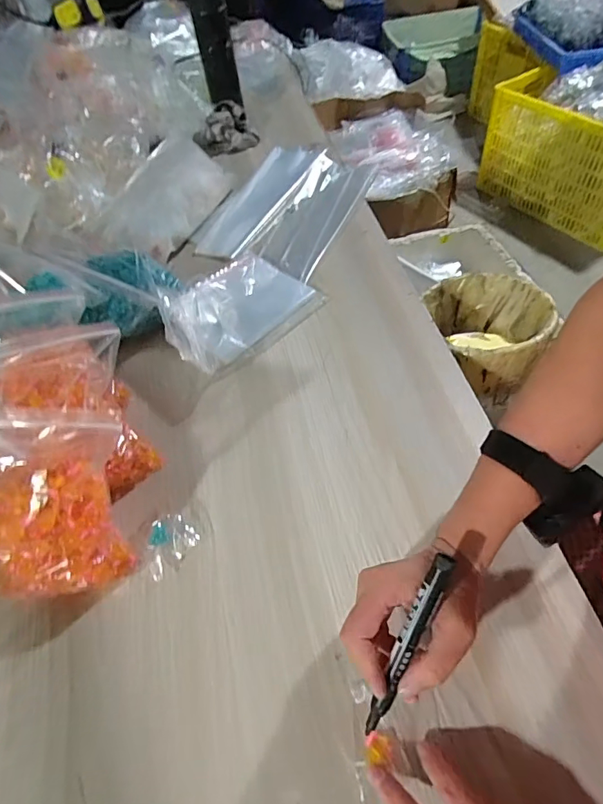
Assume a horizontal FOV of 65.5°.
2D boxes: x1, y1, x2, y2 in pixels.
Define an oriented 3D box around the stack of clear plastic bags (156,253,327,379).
[{"bbox_3d":[-0.087,-0.126,0.599,0.139,0.053,0.194,38,67,25],"label":"stack of clear plastic bags"}]

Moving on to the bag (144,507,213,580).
[{"bbox_3d":[-0.117,0.130,0.448,0.063,0.015,0.051,-19,57,-8],"label":"bag"}]

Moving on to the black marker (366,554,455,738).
[{"bbox_3d":[0.070,0.157,0.308,0.012,0.013,0.120,24,90,19],"label":"black marker"}]

